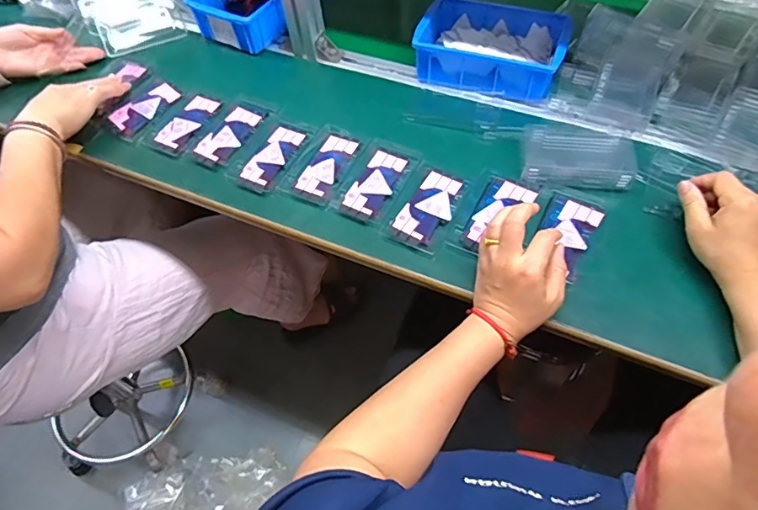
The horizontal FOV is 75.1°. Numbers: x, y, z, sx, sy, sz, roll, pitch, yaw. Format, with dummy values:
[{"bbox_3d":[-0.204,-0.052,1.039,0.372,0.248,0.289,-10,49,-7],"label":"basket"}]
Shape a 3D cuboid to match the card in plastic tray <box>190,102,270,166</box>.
[{"bbox_3d":[-0.206,-0.172,0.689,0.055,0.008,0.122,24,60,18],"label":"card in plastic tray"}]

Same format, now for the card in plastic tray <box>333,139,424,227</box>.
[{"bbox_3d":[-0.002,-0.096,0.627,0.072,0.010,0.126,24,60,18],"label":"card in plastic tray"}]

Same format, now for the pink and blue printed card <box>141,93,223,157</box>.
[{"bbox_3d":[-0.278,-0.193,0.706,0.065,0.007,0.122,20,59,16],"label":"pink and blue printed card"}]

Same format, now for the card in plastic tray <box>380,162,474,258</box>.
[{"bbox_3d":[0.060,-0.061,0.599,0.072,0.008,0.120,22,60,17],"label":"card in plastic tray"}]

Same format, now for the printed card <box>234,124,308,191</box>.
[{"bbox_3d":[-0.141,-0.134,0.658,0.051,0.006,0.117,20,59,16],"label":"printed card"}]

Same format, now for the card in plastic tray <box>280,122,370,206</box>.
[{"bbox_3d":[-0.071,-0.123,0.646,0.075,0.012,0.127,22,60,17],"label":"card in plastic tray"}]

